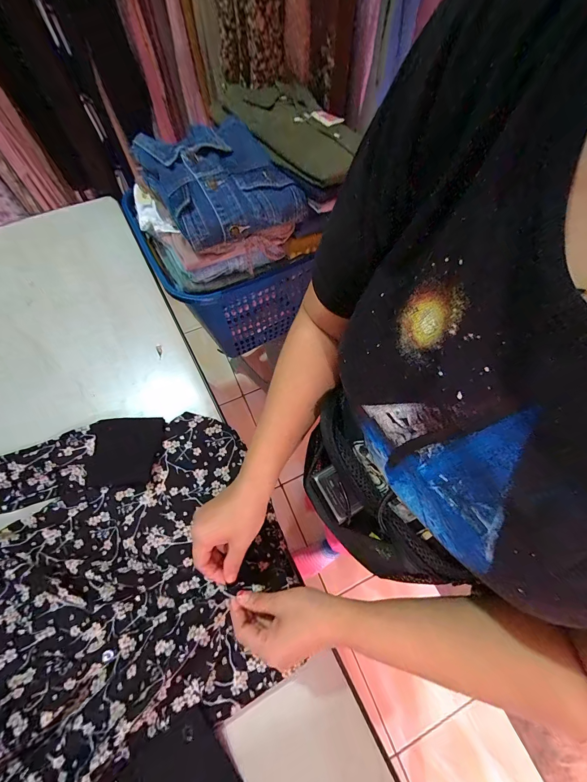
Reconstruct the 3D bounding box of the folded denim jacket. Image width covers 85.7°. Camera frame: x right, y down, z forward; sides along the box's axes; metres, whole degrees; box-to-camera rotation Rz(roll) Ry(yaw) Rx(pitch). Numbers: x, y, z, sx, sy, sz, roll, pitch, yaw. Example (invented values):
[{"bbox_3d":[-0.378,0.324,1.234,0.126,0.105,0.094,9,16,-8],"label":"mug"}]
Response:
[{"bbox_3d":[-0.147,-0.393,0.572,0.219,0.058,0.285,-31,70,-15],"label":"folded denim jacket"}]

